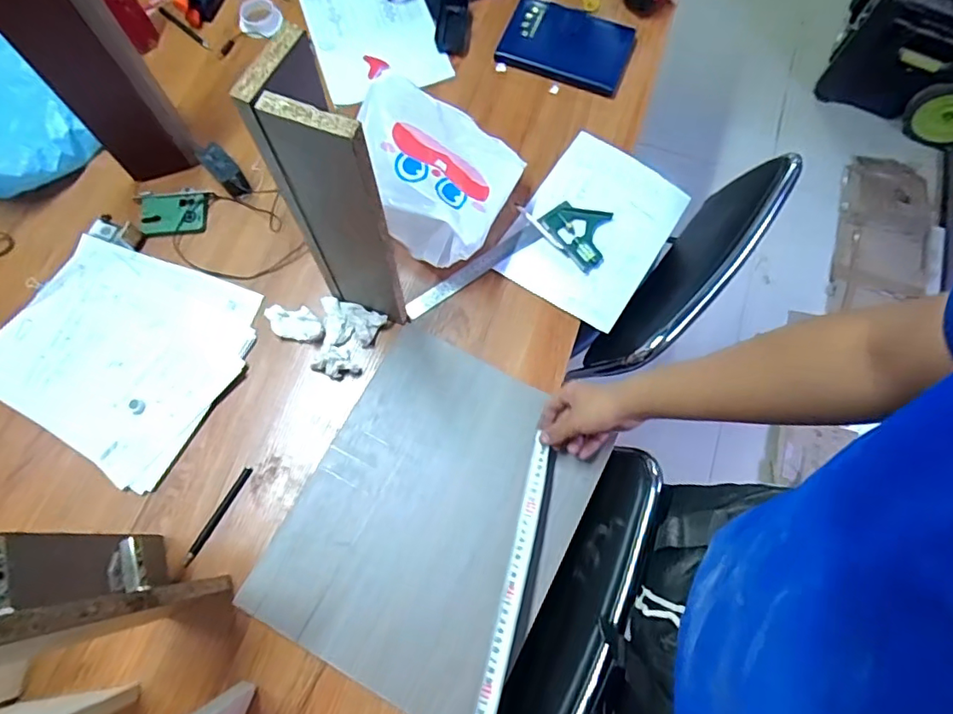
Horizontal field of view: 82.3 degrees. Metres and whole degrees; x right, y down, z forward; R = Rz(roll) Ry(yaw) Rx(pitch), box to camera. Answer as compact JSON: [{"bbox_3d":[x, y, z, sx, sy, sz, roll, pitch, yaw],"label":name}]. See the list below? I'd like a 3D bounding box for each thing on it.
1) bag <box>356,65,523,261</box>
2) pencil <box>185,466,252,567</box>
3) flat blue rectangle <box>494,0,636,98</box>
[{"bbox_3d":[-0.056,-0.262,0.779,0.223,0.148,0.203,29,75,7],"label":"bag"},{"bbox_3d":[-0.333,0.203,0.703,0.013,0.006,0.134,28,75,7],"label":"pencil"},{"bbox_3d":[0.158,-0.545,0.935,0.211,0.023,0.155,20,74,4],"label":"flat blue rectangle"}]

